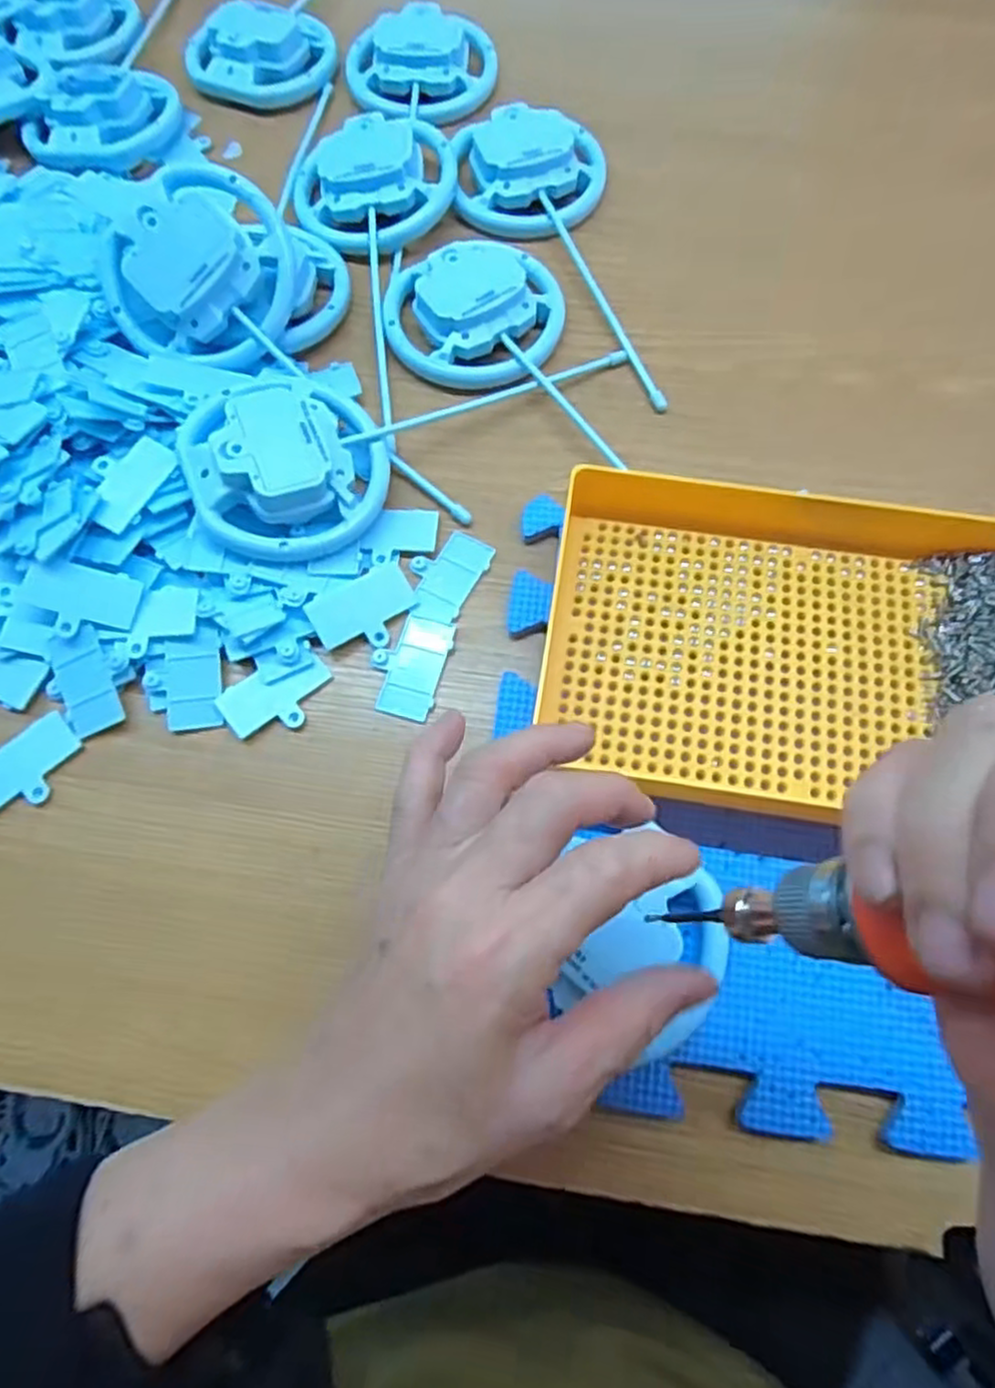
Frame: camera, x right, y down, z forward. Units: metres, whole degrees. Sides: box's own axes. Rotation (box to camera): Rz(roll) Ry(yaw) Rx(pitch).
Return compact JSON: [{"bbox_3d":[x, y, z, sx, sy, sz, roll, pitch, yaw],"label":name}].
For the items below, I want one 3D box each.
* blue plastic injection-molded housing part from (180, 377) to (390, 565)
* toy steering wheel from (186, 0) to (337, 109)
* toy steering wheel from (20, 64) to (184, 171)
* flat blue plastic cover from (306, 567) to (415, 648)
[{"bbox_3d":[-0.107,-0.119,0.359,0.093,0.041,0.104,-21,69,-7],"label":"blue plastic injection-molded housing part"},{"bbox_3d":[-0.166,-0.444,0.494,0.098,0.033,0.077,-5,70,-1],"label":"toy steering wheel"},{"bbox_3d":[-0.267,-0.388,0.473,0.090,0.028,0.084,6,70,3],"label":"toy steering wheel"},{"bbox_3d":[-0.065,-0.041,0.351,0.052,0.004,0.034,-29,79,-19],"label":"flat blue plastic cover"}]

